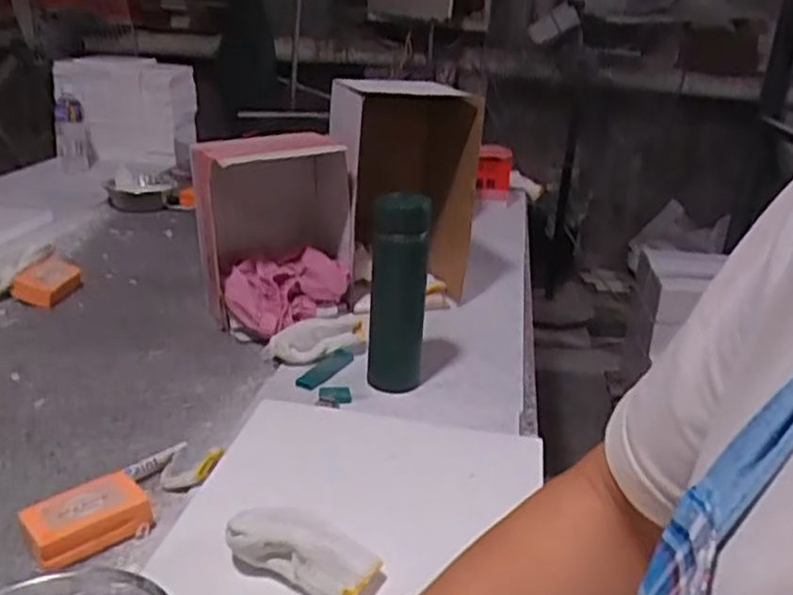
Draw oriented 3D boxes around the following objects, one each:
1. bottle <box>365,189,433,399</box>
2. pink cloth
[{"bbox_3d":[0.003,-0.002,0.870,0.068,0.236,0.063,6,22,0],"label":"bottle"},{"bbox_3d":[-0.163,-0.016,1.064,0.112,0.073,0.157,22,29,35],"label":"pink cloth"}]

